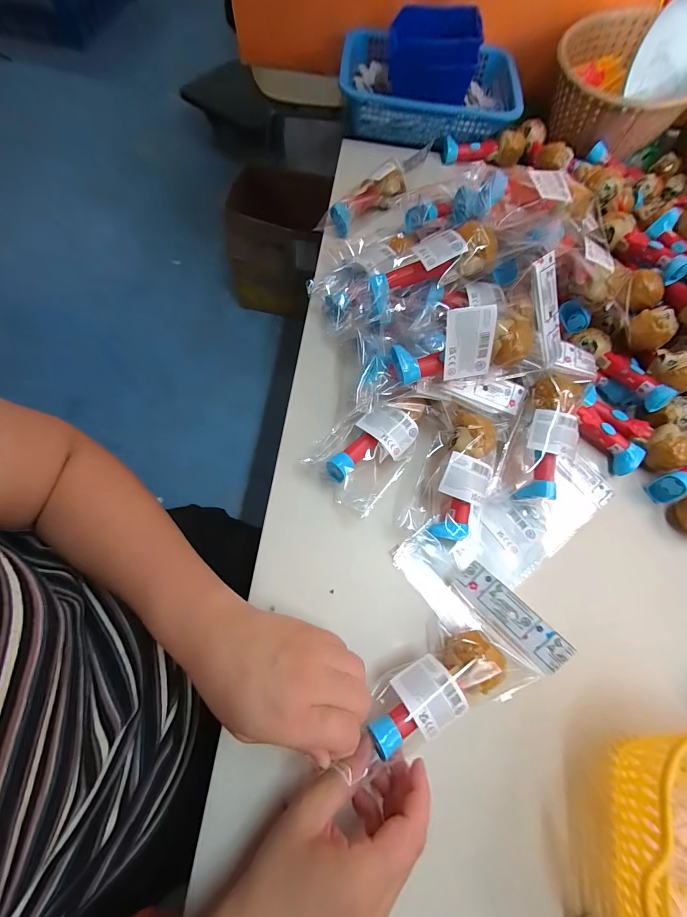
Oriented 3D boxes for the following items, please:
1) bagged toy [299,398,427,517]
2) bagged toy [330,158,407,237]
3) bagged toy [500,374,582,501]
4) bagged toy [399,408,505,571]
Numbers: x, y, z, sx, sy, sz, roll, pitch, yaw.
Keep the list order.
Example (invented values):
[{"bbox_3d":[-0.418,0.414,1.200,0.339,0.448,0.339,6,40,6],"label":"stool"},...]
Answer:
[{"bbox_3d":[0.029,-0.013,0.343,0.080,0.044,0.119,42,72,12],"label":"bagged toy"},{"bbox_3d":[0.036,-0.362,0.482,0.030,0.053,0.123,44,72,12],"label":"bagged toy"},{"bbox_3d":[0.203,-0.019,0.347,0.054,0.041,0.132,19,90,10],"label":"bagged toy"},{"bbox_3d":[0.112,0.020,0.334,0.077,0.061,0.145,23,71,11],"label":"bagged toy"}]

